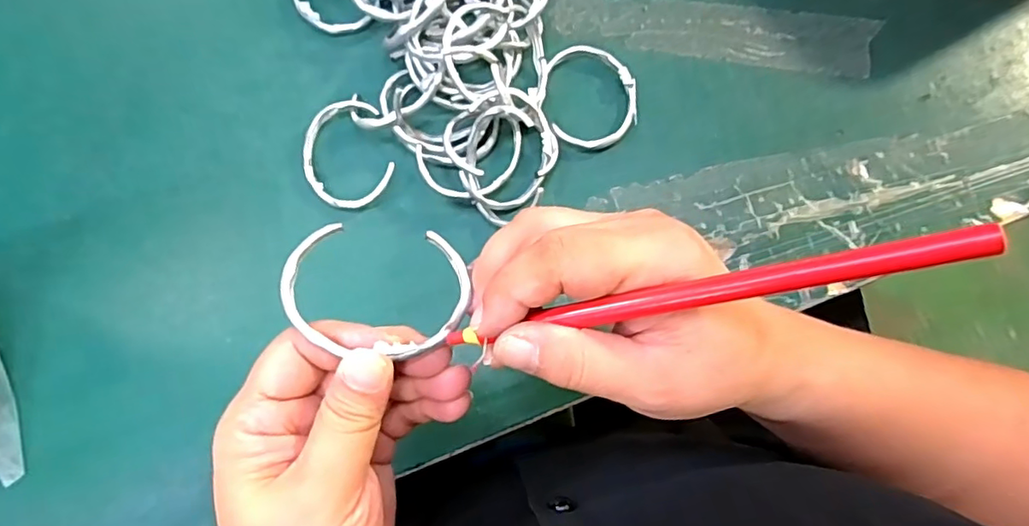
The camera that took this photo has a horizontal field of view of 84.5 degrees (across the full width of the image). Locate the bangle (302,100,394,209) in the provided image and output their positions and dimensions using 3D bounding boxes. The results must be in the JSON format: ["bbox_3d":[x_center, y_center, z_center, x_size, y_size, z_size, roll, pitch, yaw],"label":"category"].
[{"bbox_3d":[-0.102,-0.065,0.341,0.050,0.014,0.066,-18,75,-3],"label":"bangle"}]

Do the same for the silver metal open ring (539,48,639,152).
[{"bbox_3d":[0.045,-0.101,0.348,0.062,0.010,0.060,-1,75,2],"label":"silver metal open ring"}]

